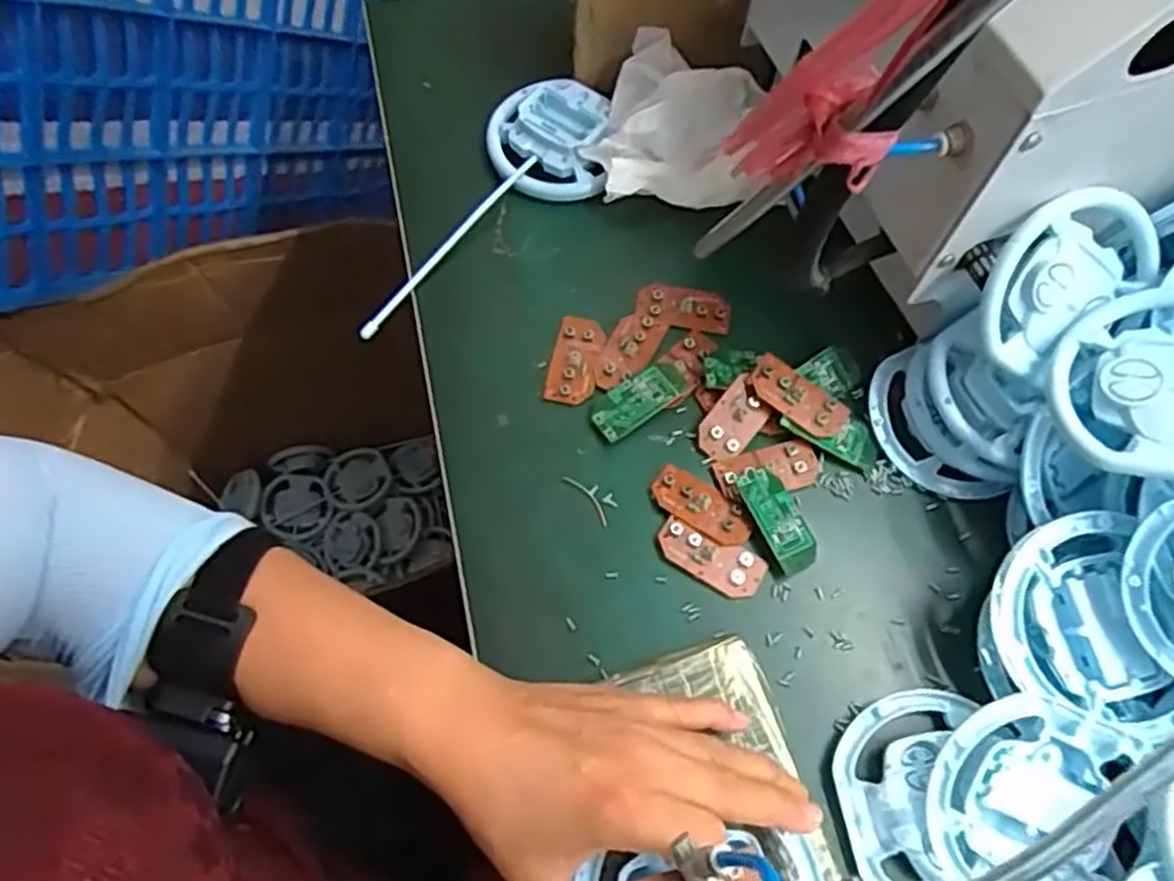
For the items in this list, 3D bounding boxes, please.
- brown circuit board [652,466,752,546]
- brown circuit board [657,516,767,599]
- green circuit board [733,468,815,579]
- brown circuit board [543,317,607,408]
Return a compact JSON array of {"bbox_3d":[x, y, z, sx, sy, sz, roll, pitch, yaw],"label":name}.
[{"bbox_3d":[0.065,0.038,0.444,0.061,0.004,0.028,32,69,14],"label":"brown circuit board"},{"bbox_3d":[0.068,0.064,0.432,0.060,0.005,0.028,30,68,13],"label":"brown circuit board"},{"bbox_3d":[0.108,0.044,0.441,0.028,0.006,0.062,-19,75,-24],"label":"green circuit board"},{"bbox_3d":[-0.007,-0.052,0.483,0.029,0.005,0.061,11,65,5],"label":"brown circuit board"}]

